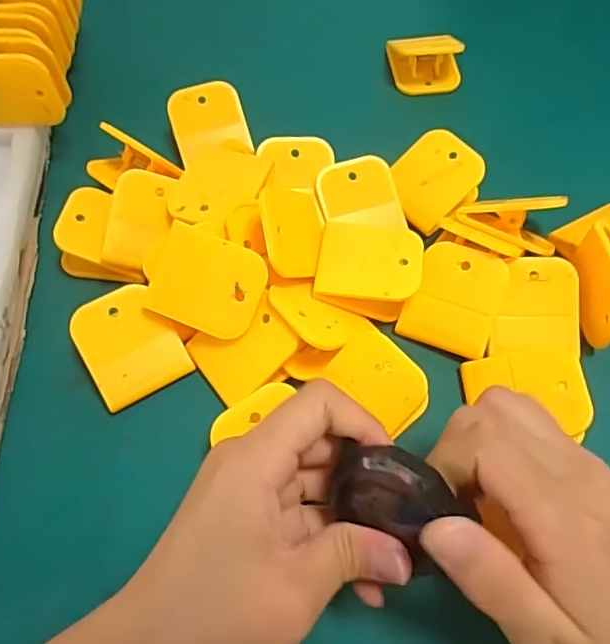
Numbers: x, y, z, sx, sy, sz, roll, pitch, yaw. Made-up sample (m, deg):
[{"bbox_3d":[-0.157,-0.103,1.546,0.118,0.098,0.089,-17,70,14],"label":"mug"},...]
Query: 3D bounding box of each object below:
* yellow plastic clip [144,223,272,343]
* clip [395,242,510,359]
[{"bbox_3d":[-0.049,-0.020,0.289,0.054,0.007,0.048,21,96,4],"label":"yellow plastic clip"},{"bbox_3d":[0.081,-0.013,0.303,0.047,0.025,0.049,21,63,13],"label":"clip"}]

